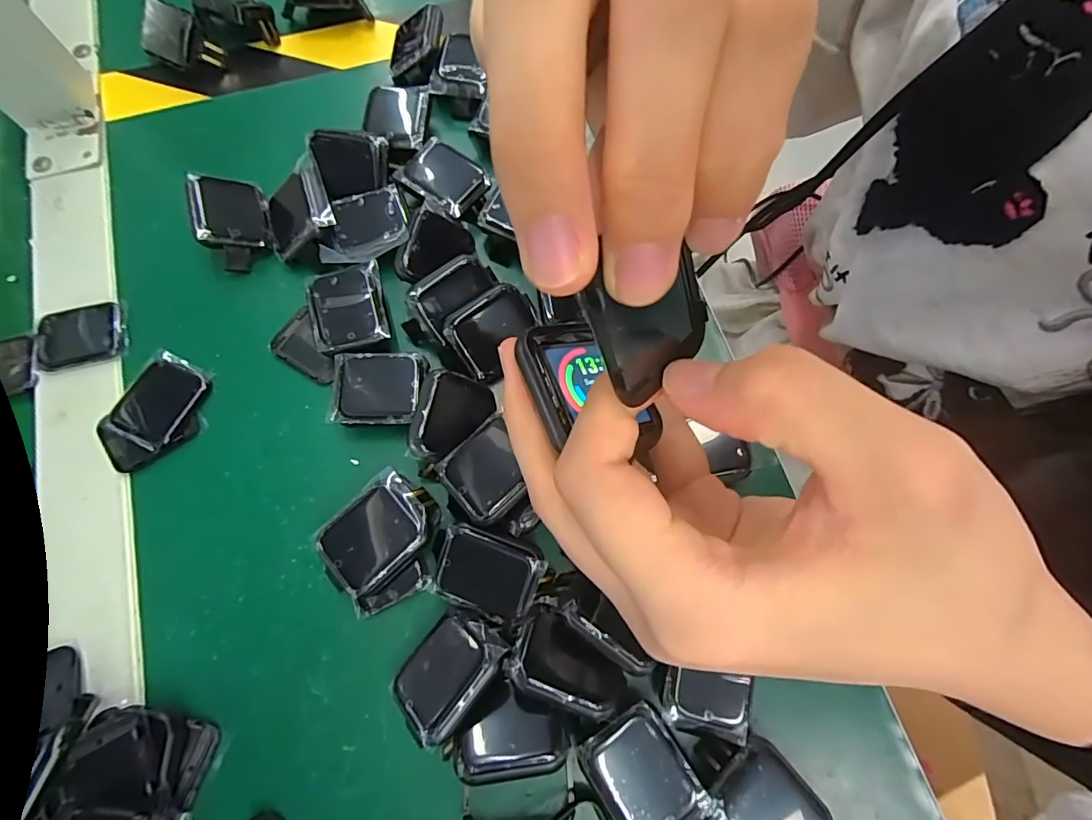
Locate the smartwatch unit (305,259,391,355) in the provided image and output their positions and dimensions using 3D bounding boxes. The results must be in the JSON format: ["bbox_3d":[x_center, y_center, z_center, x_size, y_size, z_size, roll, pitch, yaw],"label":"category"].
[{"bbox_3d":[-0.098,-0.050,0.249,0.035,0.015,0.044,-13,73,-5],"label":"smartwatch unit"}]

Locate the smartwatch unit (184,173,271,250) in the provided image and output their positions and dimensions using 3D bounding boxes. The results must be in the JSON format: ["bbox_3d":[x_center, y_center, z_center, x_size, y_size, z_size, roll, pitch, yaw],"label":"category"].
[{"bbox_3d":[-0.167,-0.104,0.263,0.035,0.012,0.047,-7,69,-36],"label":"smartwatch unit"}]

